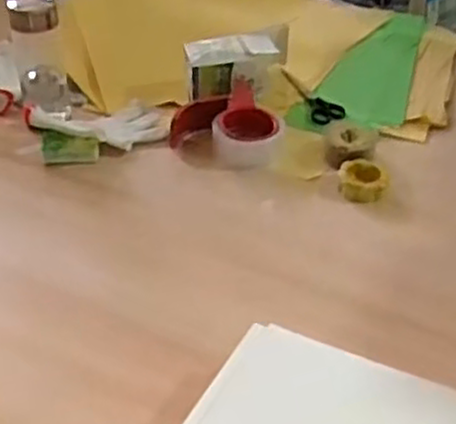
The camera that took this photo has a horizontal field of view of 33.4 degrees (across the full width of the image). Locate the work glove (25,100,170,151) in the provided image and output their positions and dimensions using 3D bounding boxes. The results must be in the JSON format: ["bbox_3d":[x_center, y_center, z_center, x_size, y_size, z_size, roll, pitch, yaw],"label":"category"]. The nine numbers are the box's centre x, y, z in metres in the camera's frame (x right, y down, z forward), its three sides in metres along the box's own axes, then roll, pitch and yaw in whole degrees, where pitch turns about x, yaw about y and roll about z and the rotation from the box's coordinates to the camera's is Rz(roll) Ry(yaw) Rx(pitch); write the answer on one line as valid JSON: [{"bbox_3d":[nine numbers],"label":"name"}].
[{"bbox_3d":[-0.182,-0.125,1.071,0.204,0.026,0.095,-3,36,-37],"label":"work glove"}]

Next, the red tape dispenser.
[{"bbox_3d":[0.010,-0.117,1.062,0.142,0.055,0.138,32,50,32],"label":"red tape dispenser"}]

